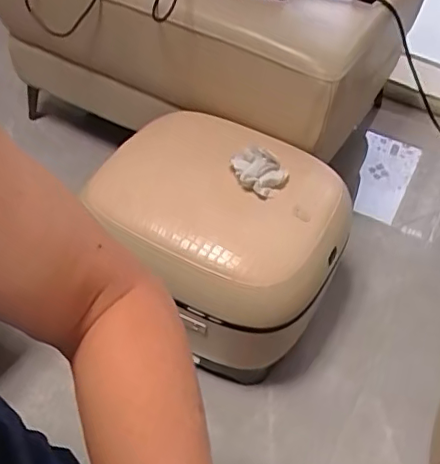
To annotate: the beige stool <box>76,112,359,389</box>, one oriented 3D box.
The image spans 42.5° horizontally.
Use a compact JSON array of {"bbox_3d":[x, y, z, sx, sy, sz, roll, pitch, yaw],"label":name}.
[{"bbox_3d":[0.012,0.026,0.993,0.373,0.289,0.332,29,52,19],"label":"beige stool"}]

